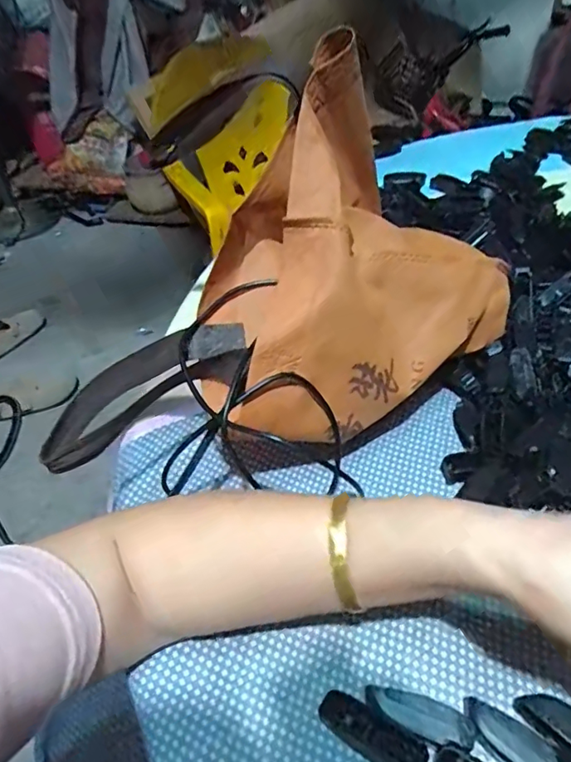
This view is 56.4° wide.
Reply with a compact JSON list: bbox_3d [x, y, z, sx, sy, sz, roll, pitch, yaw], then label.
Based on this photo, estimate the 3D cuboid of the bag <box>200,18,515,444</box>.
[{"bbox_3d":[0.033,-0.077,0.365,0.238,0.186,0.145,-33,51,-25],"label":"bag"}]

